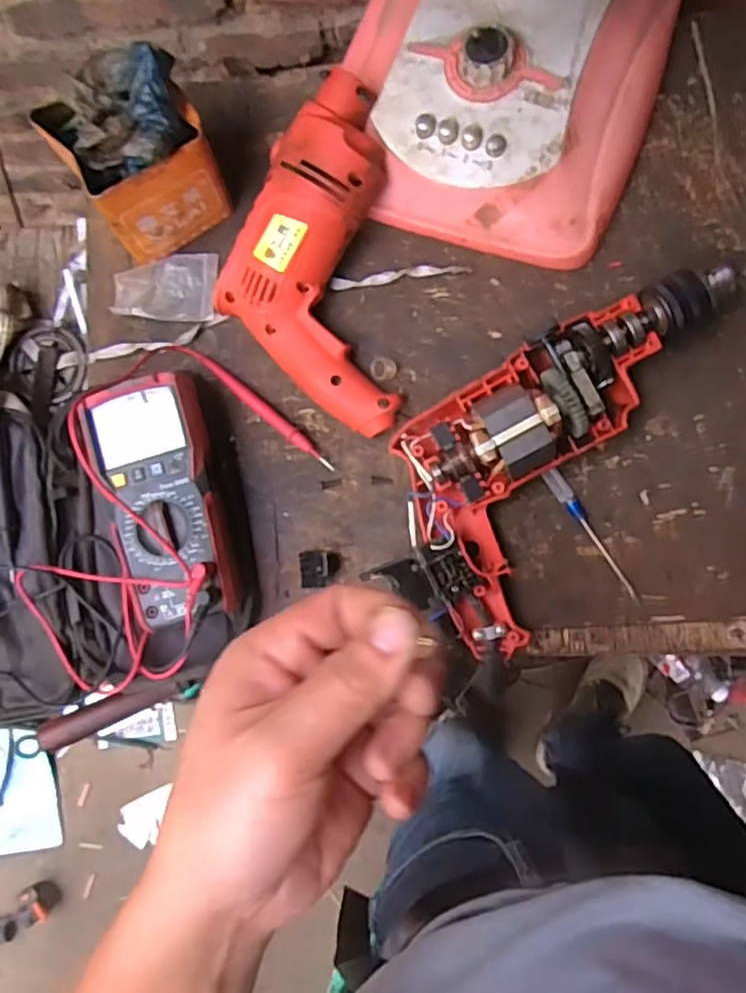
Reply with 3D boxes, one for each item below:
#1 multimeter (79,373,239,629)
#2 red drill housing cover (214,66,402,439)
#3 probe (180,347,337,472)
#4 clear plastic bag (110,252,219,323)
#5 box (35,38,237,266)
[{"bbox_3d":[-0.159,0.002,0.511,0.082,0.051,0.178,-14,82,4],"label":"multimeter"},{"bbox_3d":[-0.053,-0.178,0.514,0.139,0.071,0.249,1,84,6],"label":"red drill housing cover"},{"bbox_3d":[-0.092,-0.072,0.541,0.160,0.011,0.010,40,89,9],"label":"probe"},{"bbox_3d":[-0.171,-0.173,0.559,0.081,0.013,0.059,-3,83,5],"label":"clear plastic bag"},{"bbox_3d":[-0.175,-0.261,0.522,0.104,0.115,0.098,-32,82,1],"label":"box"}]

